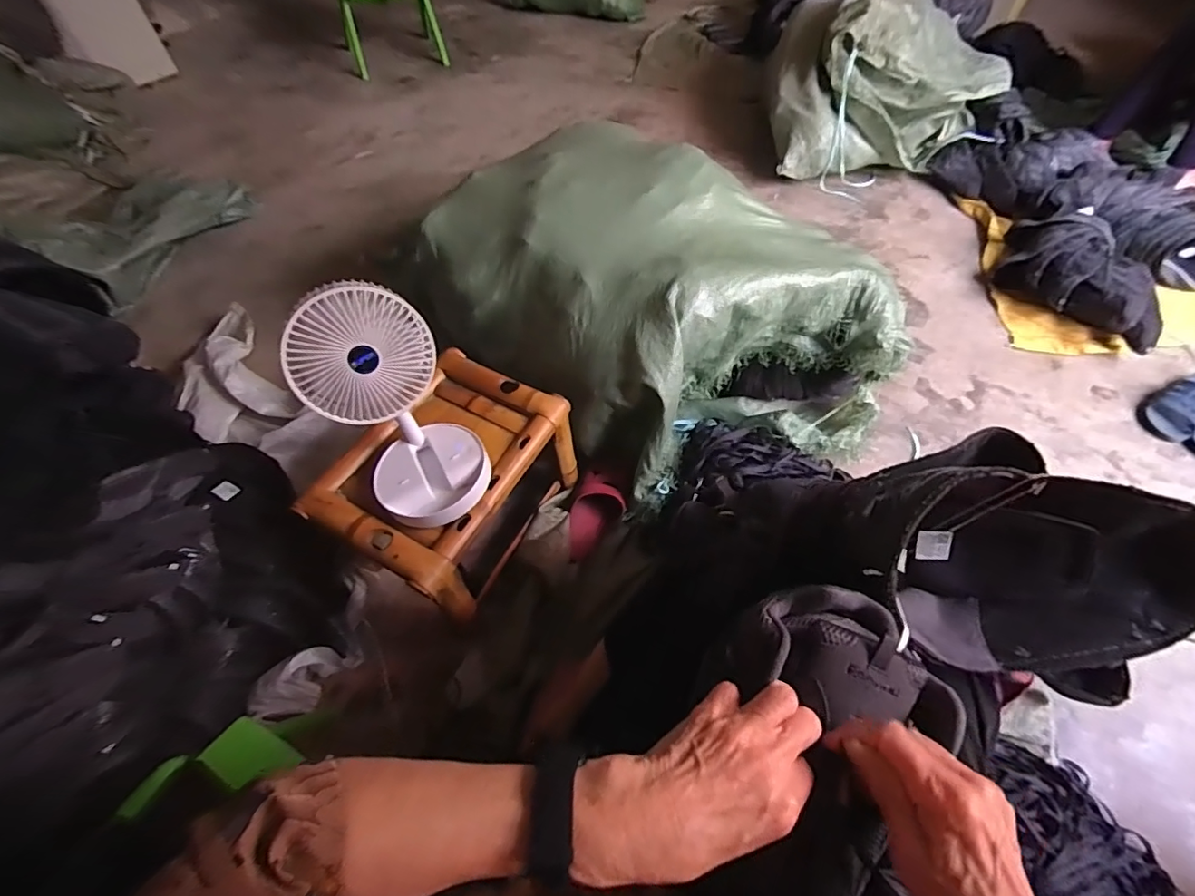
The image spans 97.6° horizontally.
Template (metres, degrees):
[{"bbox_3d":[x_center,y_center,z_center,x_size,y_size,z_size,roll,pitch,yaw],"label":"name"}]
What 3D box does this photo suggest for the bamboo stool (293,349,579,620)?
[{"bbox_3d":[-0.234,0.053,0.858,0.277,0.203,0.356,24,59,16],"label":"bamboo stool"}]

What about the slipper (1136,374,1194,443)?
[{"bbox_3d":[1.235,-0.103,1.084,0.228,0.064,0.097,-28,60,-17],"label":"slipper"}]

